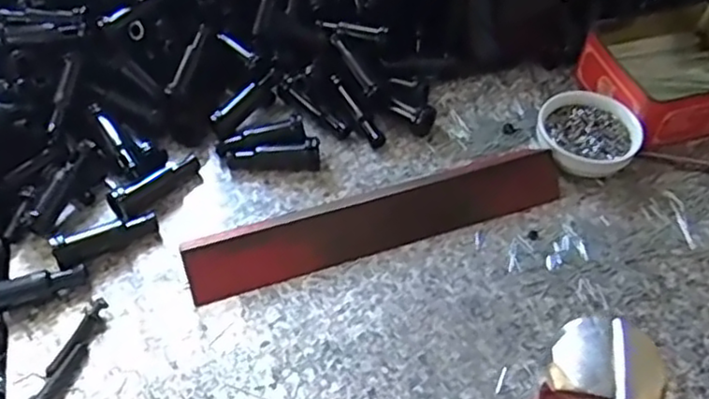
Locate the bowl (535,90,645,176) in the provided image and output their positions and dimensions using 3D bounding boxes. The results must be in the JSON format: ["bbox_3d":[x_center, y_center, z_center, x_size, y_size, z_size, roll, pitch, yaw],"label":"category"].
[{"bbox_3d":[0.169,-0.047,0.490,0.071,0.026,0.071,0,51,-1],"label":"bowl"}]

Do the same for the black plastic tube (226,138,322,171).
[{"bbox_3d":[-0.057,-0.029,0.477,0.065,0.022,0.016,-4,51,-4],"label":"black plastic tube"}]

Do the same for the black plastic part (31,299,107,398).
[{"bbox_3d":[-0.164,0.090,0.380,0.014,0.009,0.075,15,52,11],"label":"black plastic part"}]

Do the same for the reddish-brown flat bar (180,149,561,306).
[{"bbox_3d":[0.018,0.011,0.429,0.247,0.018,0.037,-16,55,-16],"label":"reddish-brown flat bar"}]

